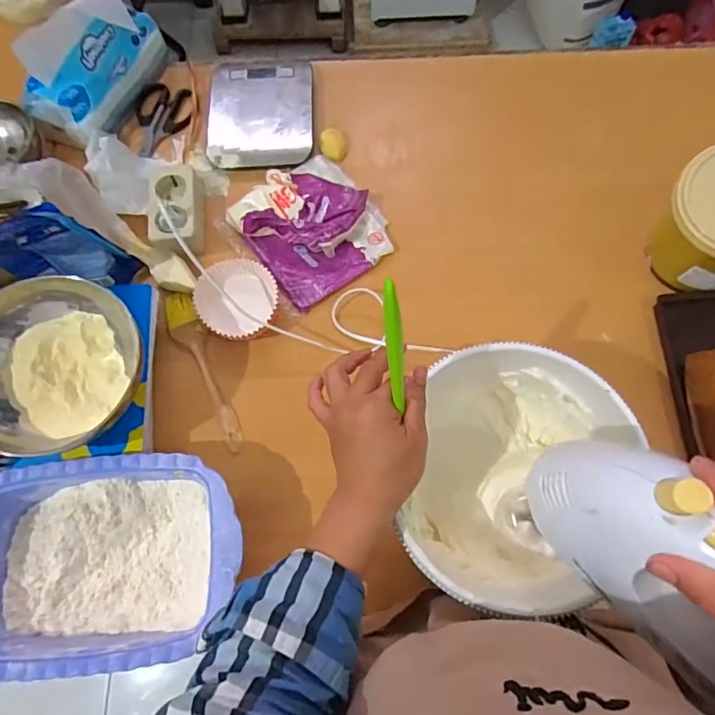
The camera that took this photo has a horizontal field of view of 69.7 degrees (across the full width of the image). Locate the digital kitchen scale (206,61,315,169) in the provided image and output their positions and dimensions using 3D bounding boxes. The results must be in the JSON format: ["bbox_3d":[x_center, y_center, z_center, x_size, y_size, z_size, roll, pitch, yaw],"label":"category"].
[{"bbox_3d":[-0.129,-0.328,0.687,0.141,0.013,0.171,0,71,2],"label":"digital kitchen scale"}]

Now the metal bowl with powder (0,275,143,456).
[{"bbox_3d":[-0.294,0.006,0.498,0.163,0.061,0.166,-1,71,2],"label":"metal bowl with powder"}]

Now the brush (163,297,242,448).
[{"bbox_3d":[-0.175,0.009,0.584,0.038,0.021,0.205,-25,72,-6],"label":"brush"}]

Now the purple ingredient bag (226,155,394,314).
[{"bbox_3d":[-0.055,-0.165,0.625,0.156,0.043,0.169,-35,73,-10],"label":"purple ingredient bag"}]

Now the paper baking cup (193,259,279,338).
[{"bbox_3d":[-0.136,-0.066,0.589,0.088,0.030,0.091,-1,71,2],"label":"paper baking cup"}]

